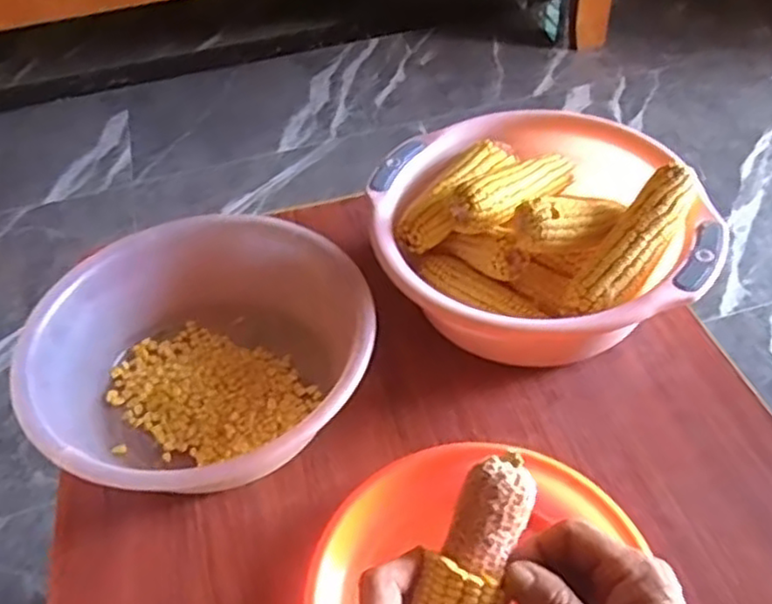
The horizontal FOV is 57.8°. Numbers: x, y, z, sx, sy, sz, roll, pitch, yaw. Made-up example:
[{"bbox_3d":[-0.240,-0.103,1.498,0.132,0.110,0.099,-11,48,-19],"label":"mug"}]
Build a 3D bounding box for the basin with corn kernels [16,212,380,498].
[{"bbox_3d":[-0.156,0.049,0.606,0.257,0.099,0.277,-3,47,3],"label":"basin with corn kernels"}]

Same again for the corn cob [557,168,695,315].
[{"bbox_3d":[0.214,-0.048,0.601,0.046,0.035,0.160,34,78,28],"label":"corn cob"}]

